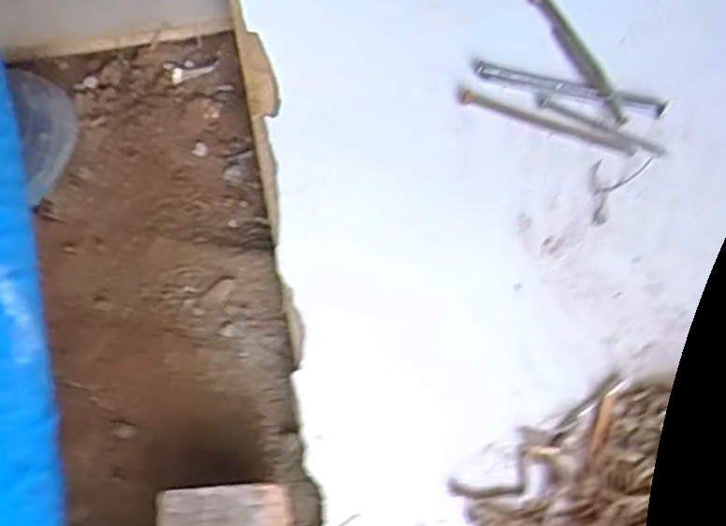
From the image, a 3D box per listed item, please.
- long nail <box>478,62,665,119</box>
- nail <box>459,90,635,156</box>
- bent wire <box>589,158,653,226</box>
[{"bbox_3d":[0.117,-0.098,0.416,0.106,0.010,0.010,12,65,8],"label":"long nail"},{"bbox_3d":[0.102,-0.078,0.411,0.098,0.011,0.008,18,66,10],"label":"nail"},{"bbox_3d":[0.132,-0.044,0.395,0.023,0.004,0.051,36,71,17],"label":"bent wire"}]

